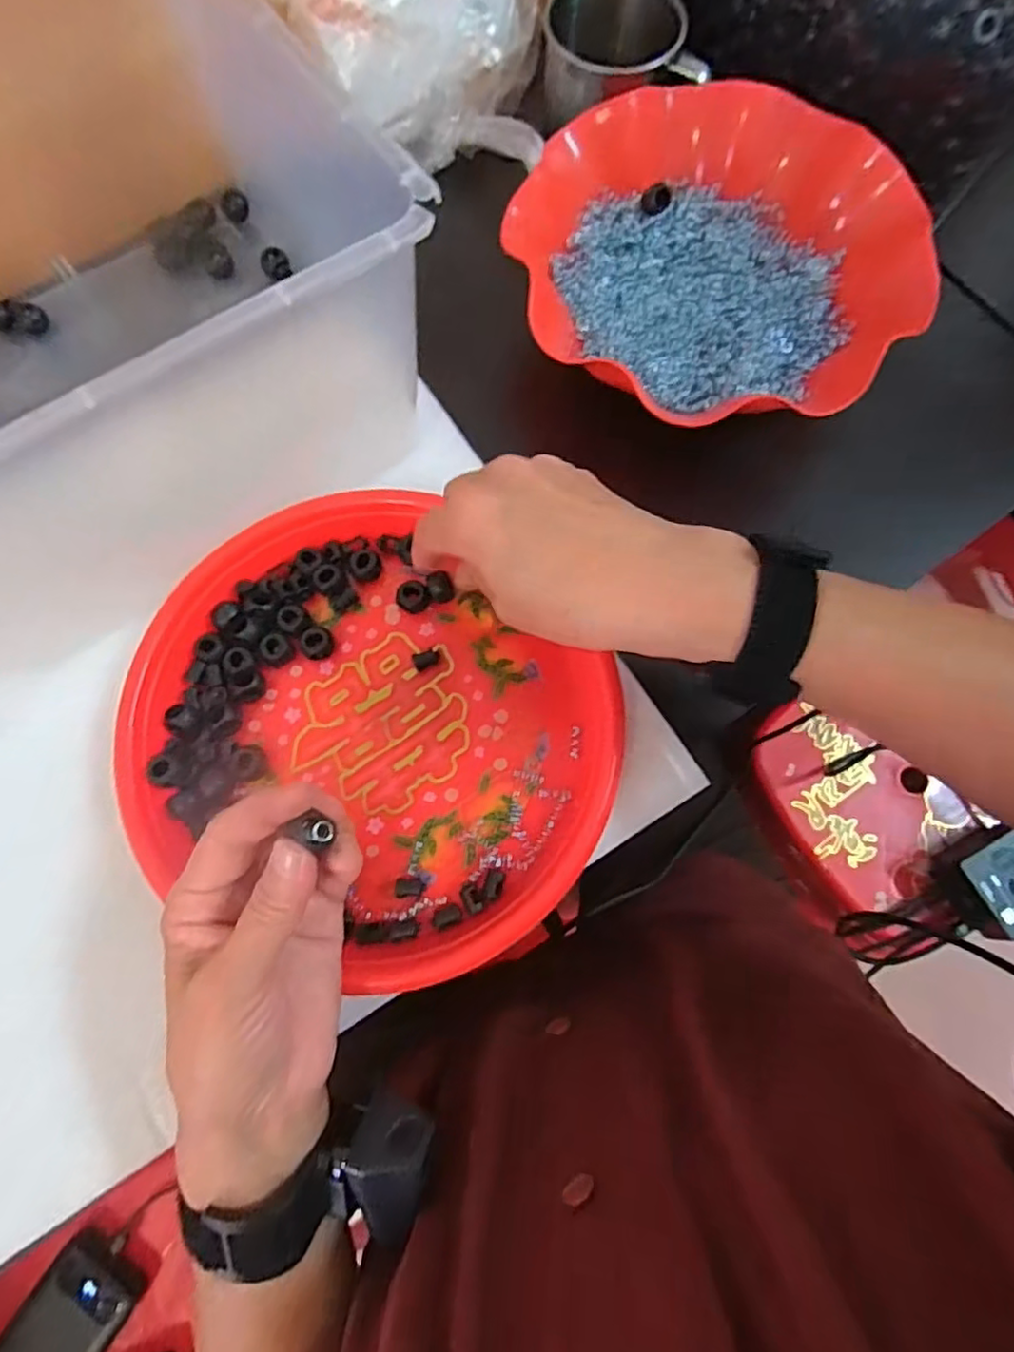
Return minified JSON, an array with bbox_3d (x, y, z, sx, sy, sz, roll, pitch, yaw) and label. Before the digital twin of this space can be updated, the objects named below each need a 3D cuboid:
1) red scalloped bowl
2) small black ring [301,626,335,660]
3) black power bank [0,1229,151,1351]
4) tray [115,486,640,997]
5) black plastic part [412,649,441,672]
[{"bbox_3d":[0.125,-0.246,0.380,0.212,0.056,0.225,0,75,1],"label":"red scalloped bowl"},{"bbox_3d":[-0.100,-0.018,0.341,0.016,0.011,0.017,0,75,1],"label":"small black ring"},{"bbox_3d":[-0.351,0.515,0.488,0.071,0.027,0.164,33,78,9],"label":"black power bank"},{"bbox_3d":[-0.072,0.027,0.324,0.208,0.034,0.239,-44,81,-7],"label":"tray"},{"bbox_3d":[-0.043,-0.009,0.341,0.014,0.007,0.009,-27,77,-6],"label":"black plastic part"}]

